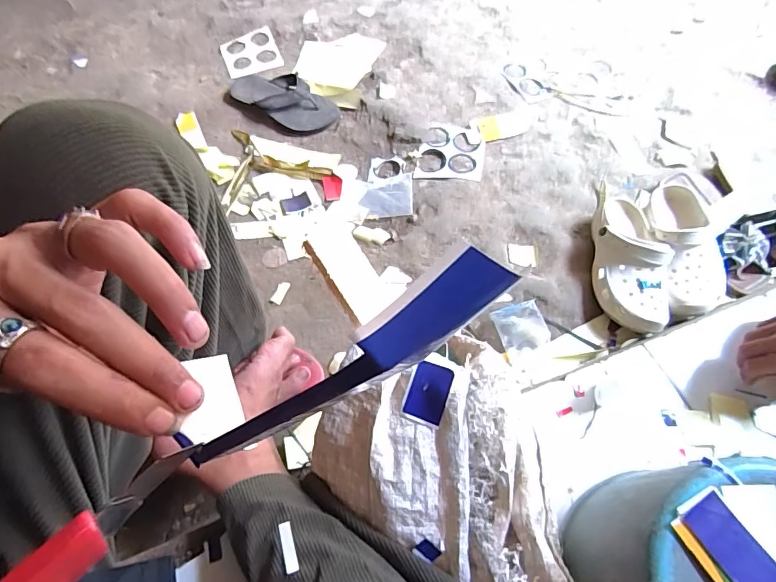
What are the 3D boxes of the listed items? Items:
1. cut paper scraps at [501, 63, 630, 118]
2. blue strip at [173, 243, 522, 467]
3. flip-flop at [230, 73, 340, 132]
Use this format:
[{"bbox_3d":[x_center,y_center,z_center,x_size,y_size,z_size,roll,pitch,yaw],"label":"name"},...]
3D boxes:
[{"bbox_3d":[0.391,-0.450,1.018,0.284,0.007,0.101,26,63,12],"label":"cut paper scraps"},{"bbox_3d":[-0.022,0.033,0.151,0.149,0.024,0.010,-37,60,33],"label":"blue strip"},{"bbox_3d":[-0.239,-0.439,1.031,0.269,0.042,0.106,28,64,13],"label":"flip-flop"}]

